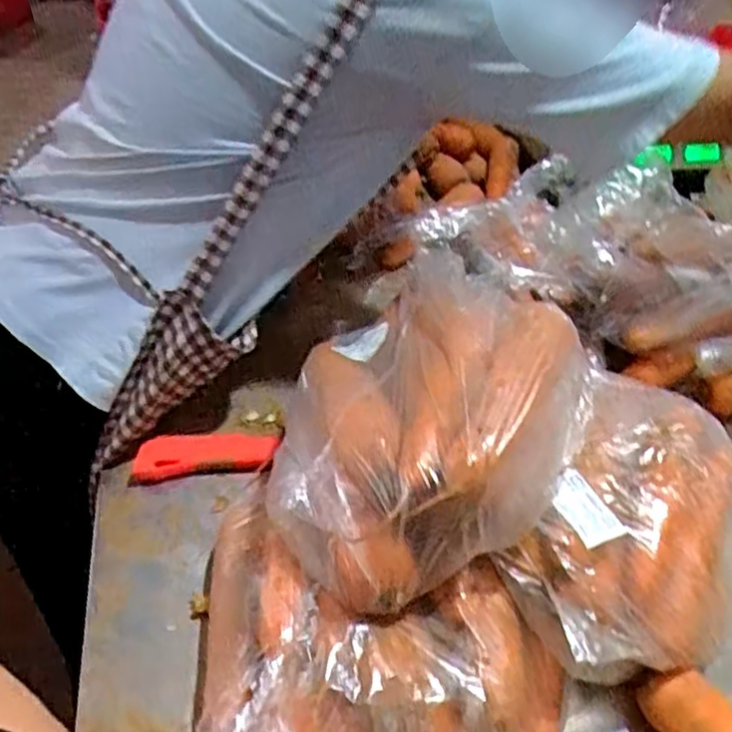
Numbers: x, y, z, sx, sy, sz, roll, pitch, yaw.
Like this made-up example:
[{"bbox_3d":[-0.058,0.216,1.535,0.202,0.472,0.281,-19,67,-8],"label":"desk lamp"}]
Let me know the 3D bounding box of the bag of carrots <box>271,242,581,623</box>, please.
[{"bbox_3d":[0.040,0.034,0.501,0.214,0.112,0.247,32,52,22],"label":"bag of carrots"}]

